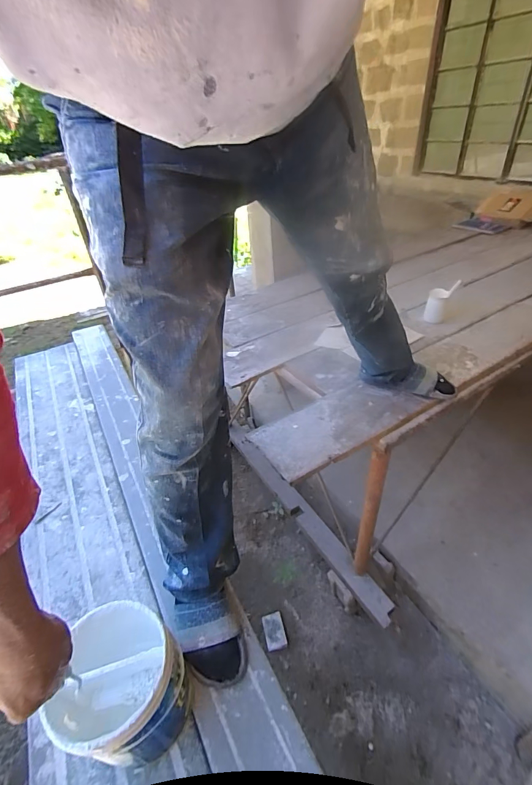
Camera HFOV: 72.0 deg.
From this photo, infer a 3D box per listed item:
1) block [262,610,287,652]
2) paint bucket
[{"bbox_3d":[0.031,0.936,1.438,0.080,0.009,0.130,-12,38,-7],"label":"block"},{"bbox_3d":[-0.202,0.448,0.555,0.148,0.195,0.161,-4,37,3],"label":"paint bucket"}]

